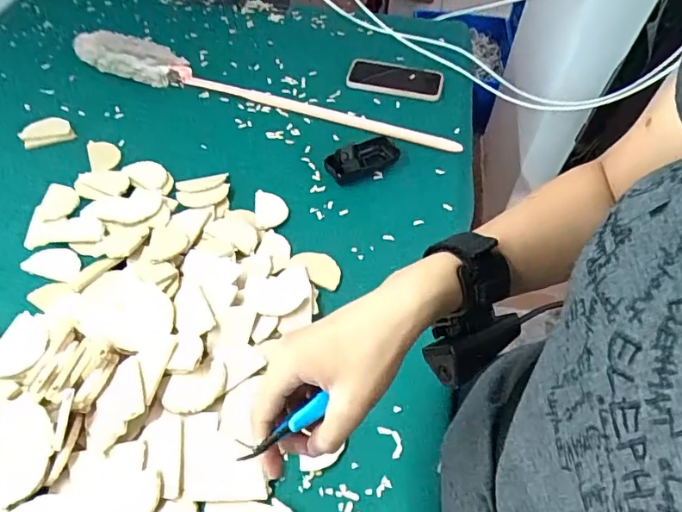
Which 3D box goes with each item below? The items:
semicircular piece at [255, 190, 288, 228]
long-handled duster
[{"bbox_3d":[-0.094,-0.062,0.677,0.043,0.010,0.067,-6,52,-7],"label":"semicircular piece"},{"bbox_3d":[-0.141,-0.275,0.820,0.685,0.049,0.062,16,53,10],"label":"long-handled duster"}]

